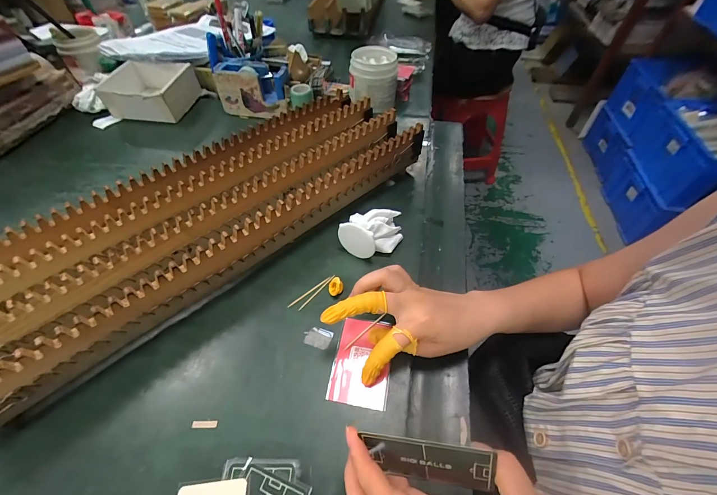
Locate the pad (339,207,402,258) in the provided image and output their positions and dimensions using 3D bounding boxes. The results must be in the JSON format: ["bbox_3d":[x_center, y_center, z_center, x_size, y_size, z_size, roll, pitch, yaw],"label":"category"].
[{"bbox_3d":[0.024,-0.023,0.405,0.058,0.051,0.081,37,60,25],"label":"pad"}]

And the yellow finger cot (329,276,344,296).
[{"bbox_3d":[-0.027,0.047,0.371,0.017,0.016,0.021,-4,52,-5],"label":"yellow finger cot"}]

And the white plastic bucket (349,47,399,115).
[{"bbox_3d":[0.032,-0.351,0.649,0.095,0.090,0.083,5,52,5],"label":"white plastic bucket"}]

